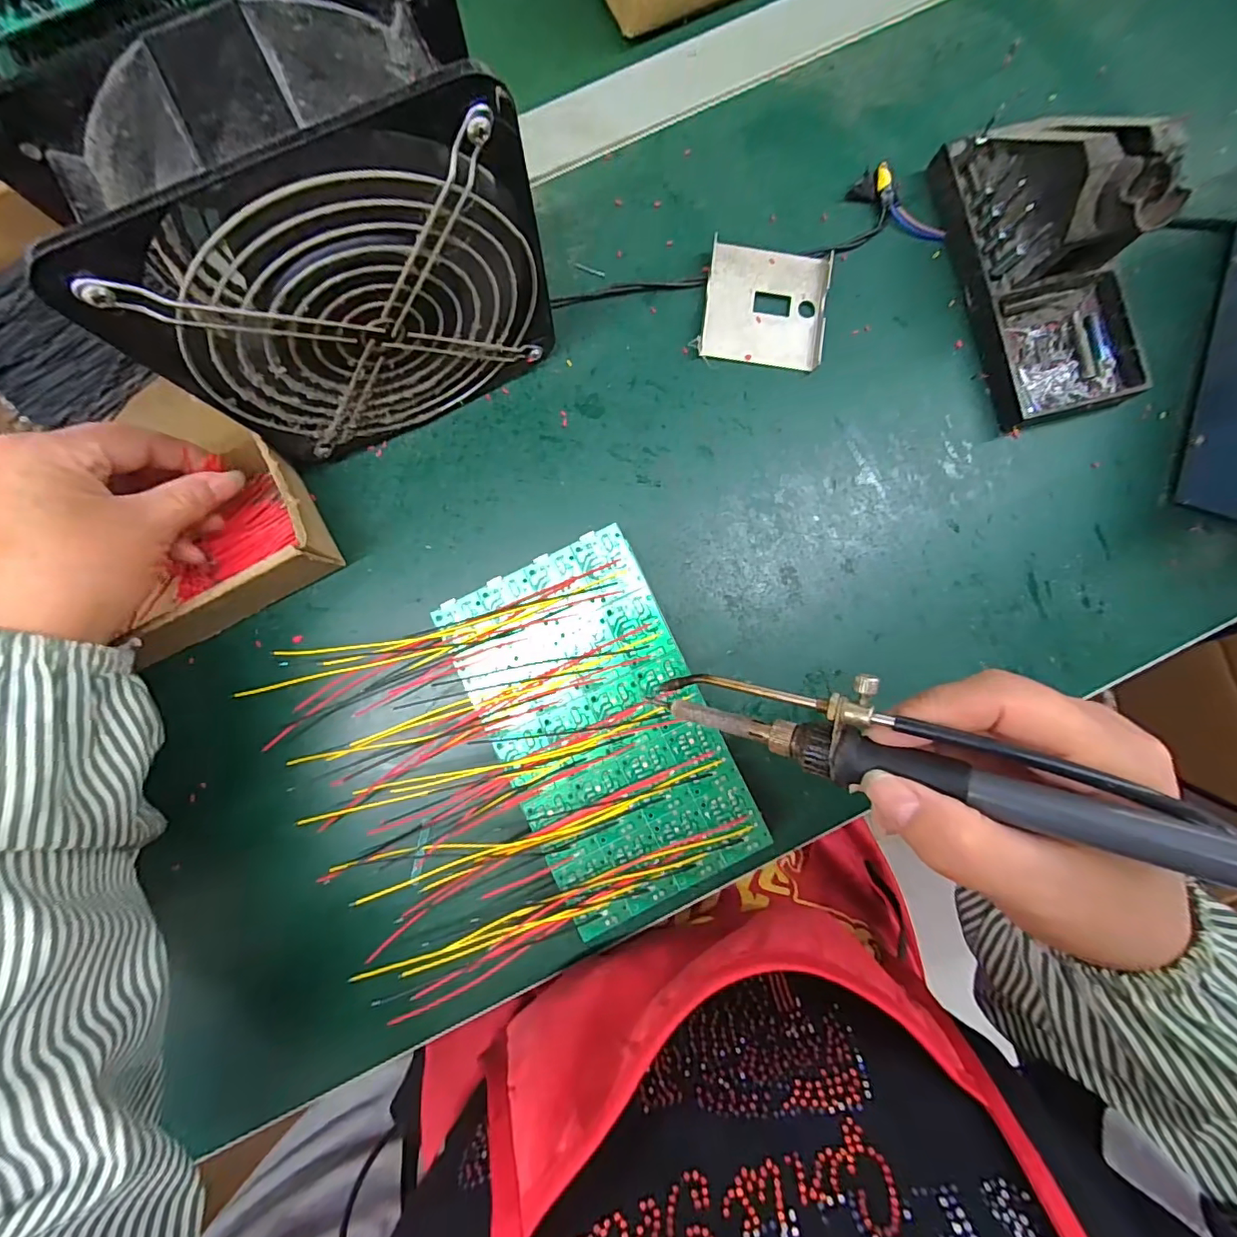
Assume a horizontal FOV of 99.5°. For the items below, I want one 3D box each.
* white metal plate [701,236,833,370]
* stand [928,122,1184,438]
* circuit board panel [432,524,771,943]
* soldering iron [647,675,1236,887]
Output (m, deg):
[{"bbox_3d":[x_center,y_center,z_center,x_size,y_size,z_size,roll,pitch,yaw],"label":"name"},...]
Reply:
[{"bbox_3d":[0.085,-0.179,0.299,0.069,0.015,0.066,7,87,-1],"label":"white metal plate"},{"bbox_3d":[0.238,-0.193,0.265,0.089,0.060,0.158,-9,86,-2],"label":"stand"},{"bbox_3d":[-0.008,0.054,0.259,0.101,0.004,0.173,-26,87,-2],"label":"circuit board panel"},{"bbox_3d":[0.105,0.045,0.167,0.206,0.017,0.031,12,82,32],"label":"soldering iron"}]

